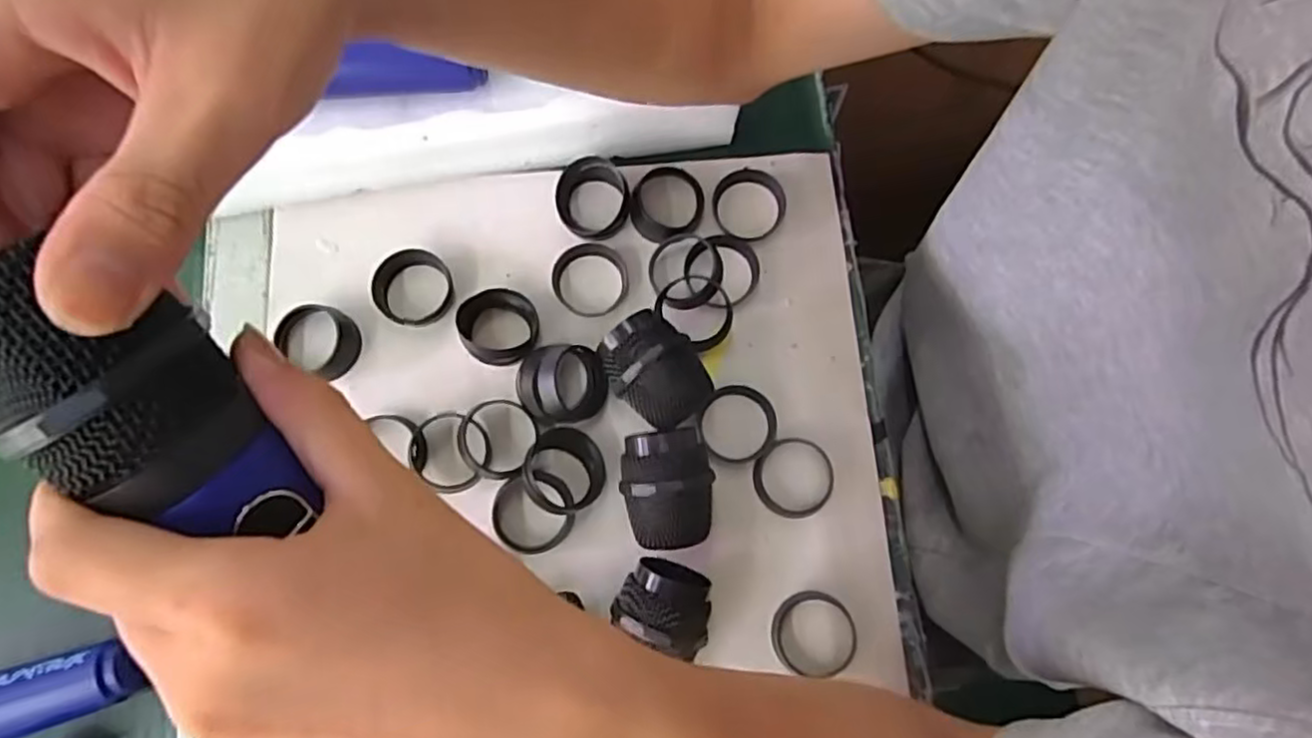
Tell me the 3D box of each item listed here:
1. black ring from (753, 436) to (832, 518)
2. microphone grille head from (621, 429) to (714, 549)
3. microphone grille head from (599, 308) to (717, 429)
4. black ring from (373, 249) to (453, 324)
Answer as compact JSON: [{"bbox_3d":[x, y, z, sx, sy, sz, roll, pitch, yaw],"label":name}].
[{"bbox_3d":[0.075,0.059,0.381,0.044,0.004,0.042,0,76,0],"label":"black ring"},{"bbox_3d":[0.006,0.061,0.366,0.046,0.046,0.061,-10,76,-2],"label":"microphone grille head"},{"bbox_3d":[-0.001,0.002,0.379,0.046,0.053,0.060,-32,78,-7],"label":"microphone grille head"},{"bbox_3d":[-0.140,-0.046,0.402,0.043,0.012,0.044,0,76,0],"label":"black ring"}]

